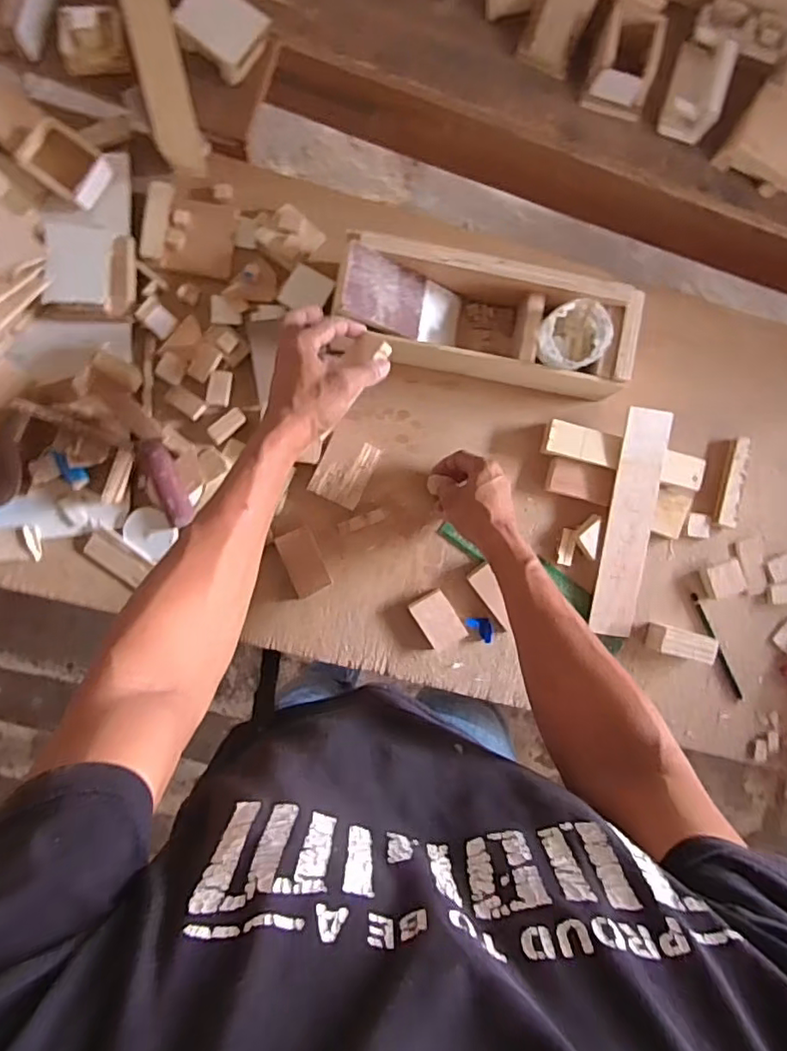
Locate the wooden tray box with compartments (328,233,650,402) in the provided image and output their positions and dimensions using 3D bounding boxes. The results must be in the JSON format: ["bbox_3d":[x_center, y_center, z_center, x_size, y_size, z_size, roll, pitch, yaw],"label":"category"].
[{"bbox_3d":[0.101,-0.218,0.644,0.320,0.080,0.120,9,90,-6],"label":"wooden tray box with compartments"}]

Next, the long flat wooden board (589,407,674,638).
[{"bbox_3d":[0.274,-0.001,0.682,0.052,0.009,0.258,8,98,-1],"label":"long flat wooden board"}]

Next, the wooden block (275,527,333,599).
[{"bbox_3d":[-0.101,0.041,0.668,0.041,0.009,0.073,-22,93,-5],"label":"wooden block"}]

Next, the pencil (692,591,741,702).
[{"bbox_3d":[0.391,0.146,0.711,0.010,0.011,0.138,-25,93,-5],"label":"pencil"}]

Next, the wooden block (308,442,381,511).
[{"bbox_3d":[-0.054,-0.063,0.670,0.055,0.012,0.075,26,88,-6],"label":"wooden block"}]

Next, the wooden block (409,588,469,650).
[{"bbox_3d":[0.051,0.109,0.681,0.043,0.019,0.064,-32,94,-5],"label":"wooden block"}]

